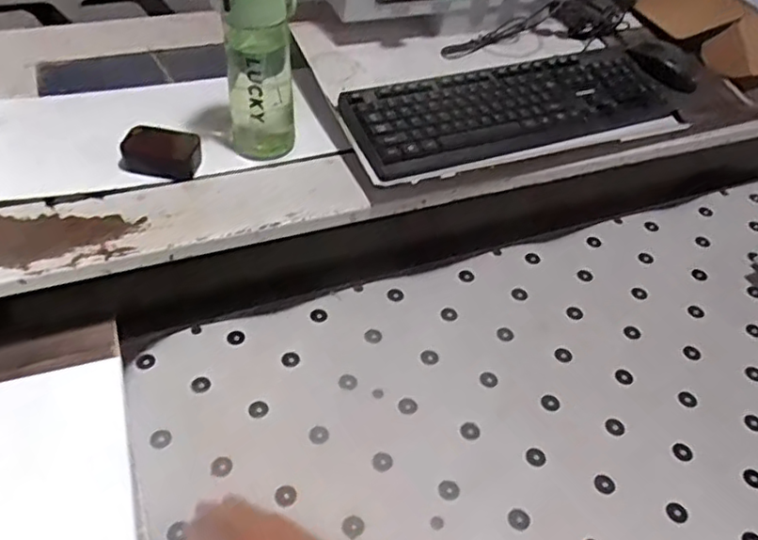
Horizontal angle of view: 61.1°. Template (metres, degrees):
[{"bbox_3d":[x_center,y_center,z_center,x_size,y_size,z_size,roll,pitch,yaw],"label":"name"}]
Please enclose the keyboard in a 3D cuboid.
[{"bbox_3d":[0.171,-0.208,0.818,0.434,0.044,0.150,-14,50,-18],"label":"keyboard"}]

